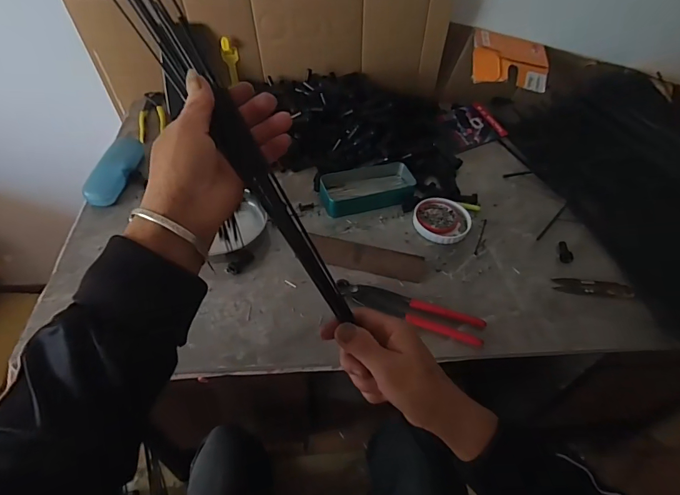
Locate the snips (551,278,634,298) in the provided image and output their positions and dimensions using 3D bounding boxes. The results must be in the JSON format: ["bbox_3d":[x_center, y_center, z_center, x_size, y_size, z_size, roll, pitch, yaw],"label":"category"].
[{"bbox_3d":[0.361,0.056,0.586,0.106,0.006,0.027,5,49,0],"label":"snips"}]

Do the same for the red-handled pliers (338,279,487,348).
[{"bbox_3d":[0.092,0.083,0.535,0.190,0.018,0.044,13,49,7],"label":"red-handled pliers"}]

